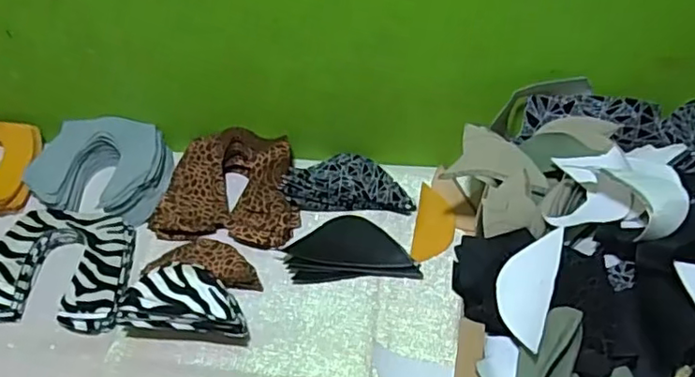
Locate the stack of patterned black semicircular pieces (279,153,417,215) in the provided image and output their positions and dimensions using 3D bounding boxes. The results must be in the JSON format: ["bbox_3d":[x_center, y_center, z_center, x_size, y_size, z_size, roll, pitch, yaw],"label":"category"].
[{"bbox_3d":[0.002,-0.010,0.707,0.145,0.028,0.071,1,51,3],"label":"stack of patterned black semicircular pieces"}]

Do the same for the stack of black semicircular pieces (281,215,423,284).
[{"bbox_3d":[0.003,0.062,0.660,0.137,0.014,0.079,-4,51,-2],"label":"stack of black semicircular pieces"}]

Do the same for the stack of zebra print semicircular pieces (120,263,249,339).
[{"bbox_3d":[-0.156,0.113,0.599,0.120,0.063,0.064,6,51,6],"label":"stack of zebra print semicircular pieces"}]

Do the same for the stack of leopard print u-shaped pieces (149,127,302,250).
[{"bbox_3d":[-0.140,-0.006,0.694,0.164,0.039,0.143,-1,51,1],"label":"stack of leopard print u-shaped pieces"}]

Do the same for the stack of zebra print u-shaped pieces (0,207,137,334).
[{"bbox_3d":[-0.304,0.085,0.649,0.158,0.034,0.130,3,51,4],"label":"stack of zebra print u-shaped pieces"}]

